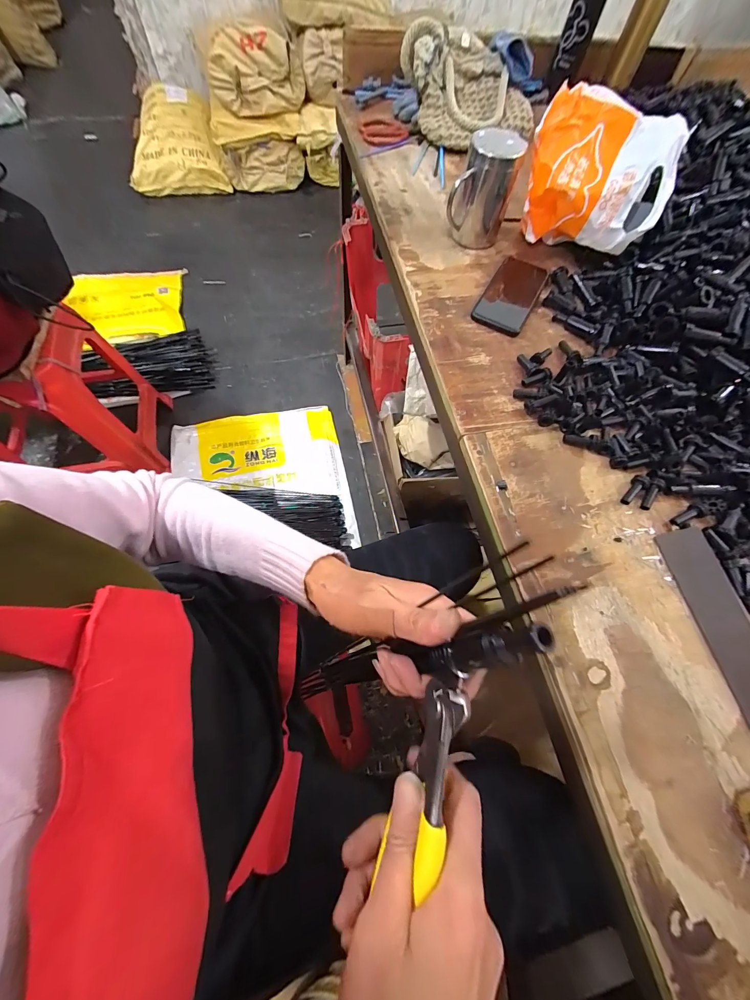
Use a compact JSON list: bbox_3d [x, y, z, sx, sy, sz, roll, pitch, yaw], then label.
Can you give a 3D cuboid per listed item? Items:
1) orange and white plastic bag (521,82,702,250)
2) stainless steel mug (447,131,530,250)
[{"bbox_3d":[0.316,-0.460,0.501,0.196,0.124,0.111,27,68,8],"label":"orange and white plastic bag"},{"bbox_3d":[0.160,-0.459,0.521,0.078,0.125,0.087,31,69,10],"label":"stainless steel mug"}]

